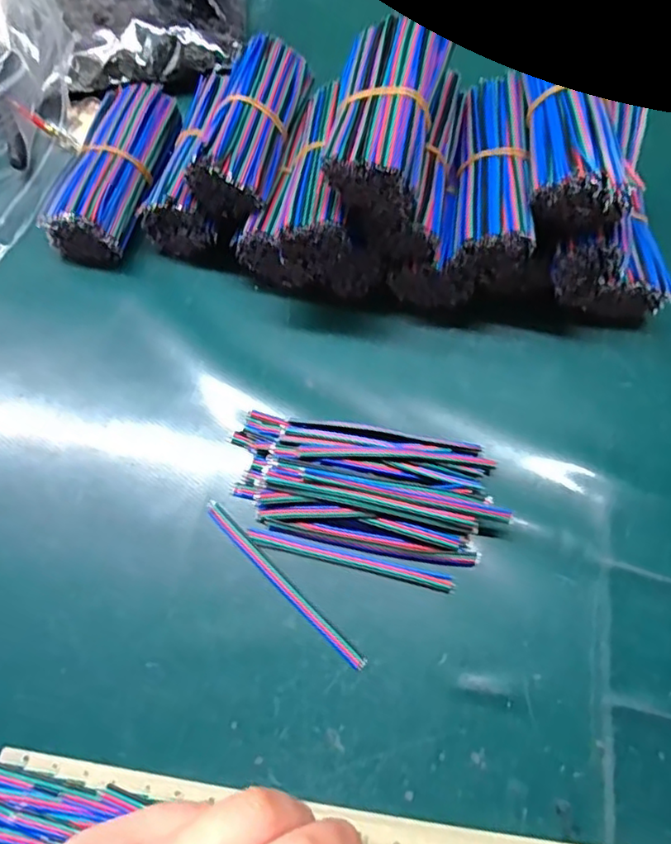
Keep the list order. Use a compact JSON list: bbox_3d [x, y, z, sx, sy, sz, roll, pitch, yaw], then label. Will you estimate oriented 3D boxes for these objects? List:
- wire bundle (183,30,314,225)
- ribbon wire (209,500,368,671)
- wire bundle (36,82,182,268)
[{"bbox_3d":[-0.042,-0.152,0.308,0.037,0.043,0.097,13,68,3],"label":"wire bundle"},{"bbox_3d":[-0.023,0.071,0.264,0.098,0.004,0.006,43,73,14],"label":"ribbon wire"},{"bbox_3d":[-0.120,-0.138,0.331,0.043,0.038,0.100,13,68,3],"label":"wire bundle"}]

